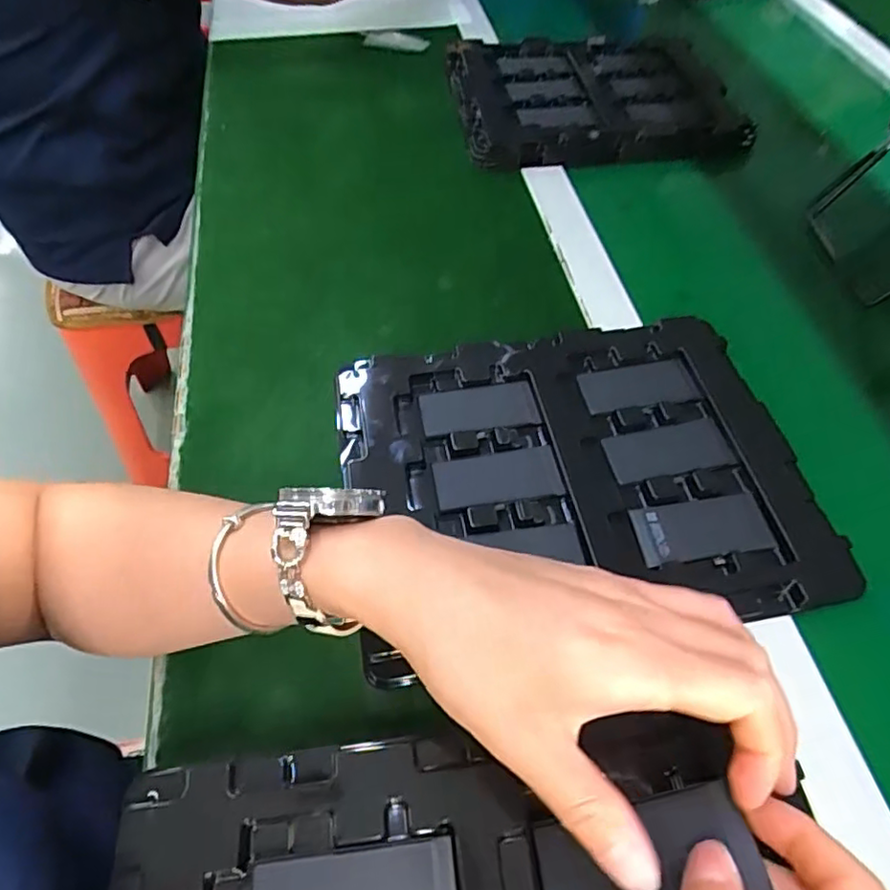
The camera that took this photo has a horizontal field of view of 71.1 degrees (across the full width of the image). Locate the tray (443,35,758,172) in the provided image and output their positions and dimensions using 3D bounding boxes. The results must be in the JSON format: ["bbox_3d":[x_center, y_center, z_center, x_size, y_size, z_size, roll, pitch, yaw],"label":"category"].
[{"bbox_3d":[0.145,-0.366,0.646,0.264,0.031,0.229,-6,55,-3],"label":"tray"}]

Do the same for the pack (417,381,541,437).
[{"bbox_3d":[0.022,-0.025,0.414,0.076,0.004,0.035,-8,55,-4],"label":"pack"}]

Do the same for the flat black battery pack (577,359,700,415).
[{"bbox_3d":[0.131,-0.041,0.424,0.076,0.004,0.034,-8,55,-4],"label":"flat black battery pack"}]

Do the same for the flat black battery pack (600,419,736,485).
[{"bbox_3d":[0.142,0.003,0.395,0.077,0.004,0.036,-10,55,-5],"label":"flat black battery pack"}]

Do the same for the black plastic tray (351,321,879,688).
[{"bbox_3d":[0.077,0.013,0.385,0.269,0.016,0.211,-8,55,-4],"label":"black plastic tray"}]

